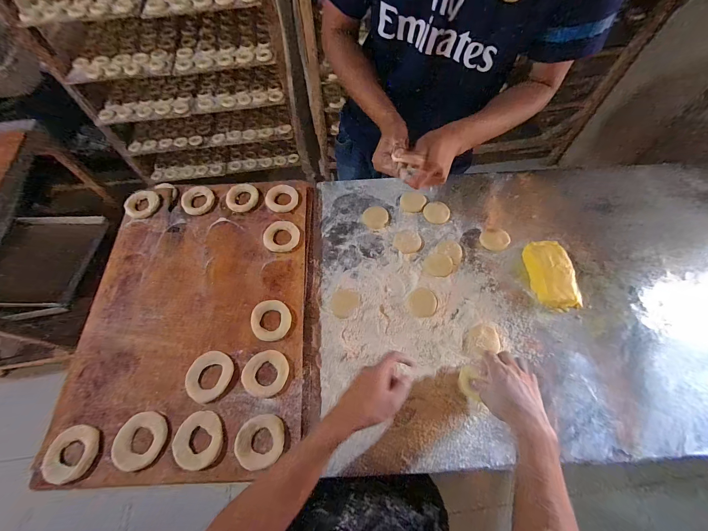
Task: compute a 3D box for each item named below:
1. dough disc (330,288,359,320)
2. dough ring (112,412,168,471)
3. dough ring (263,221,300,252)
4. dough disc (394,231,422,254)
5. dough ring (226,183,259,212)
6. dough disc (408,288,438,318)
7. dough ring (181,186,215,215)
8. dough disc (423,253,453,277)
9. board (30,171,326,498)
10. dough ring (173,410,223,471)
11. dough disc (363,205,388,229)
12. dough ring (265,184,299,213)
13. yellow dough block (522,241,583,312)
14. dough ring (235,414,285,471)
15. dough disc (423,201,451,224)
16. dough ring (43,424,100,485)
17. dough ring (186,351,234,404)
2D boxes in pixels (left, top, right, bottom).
[{"bbox_3d":[-0.020,0.079,0.628,0.054,0.006,0.065,12,64,8],"label":"dough disc"},{"bbox_3d":[-0.349,0.286,0.493,0.076,0.012,0.079,-16,63,-7],"label":"dough ring"},{"bbox_3d":[-0.159,-0.064,0.660,0.076,0.011,0.074,-1,63,1],"label":"dough ring"},{"bbox_3d":[0.124,-0.054,0.697,0.060,0.004,0.059,-1,63,1],"label":"dough disc"},{"bbox_3d":[-0.261,-0.159,0.710,0.074,0.022,0.071,-1,63,1],"label":"dough ring"},{"bbox_3d":[0.142,0.077,0.622,0.056,0.004,0.062,22,65,13],"label":"dough disc"},{"bbox_3d":[-0.366,-0.154,0.707,0.073,0.016,0.066,-29,66,-13],"label":"dough ring"},{"bbox_3d":[0.184,-0.003,0.658,0.060,0.008,0.053,28,67,15],"label":"dough disc"},{"bbox_3d":[-0.306,0.074,0.609,0.456,0.038,0.605,-4,63,0],"label":"board"},{"bbox_3d":[-0.251,0.281,0.486,0.073,0.012,0.080,-13,63,-5],"label":"dough ring"},{"bbox_3d":[0.052,-0.118,0.732,0.060,0.006,0.061,-1,63,1],"label":"dough disc"},{"bbox_3d":[-0.169,-0.156,0.711,0.072,0.020,0.076,-1,63,1],"label":"dough ring"},{"bbox_3d":[0.410,0.016,0.627,0.083,0.040,0.154,-4,63,0],"label":"yellow dough block"},{"bbox_3d":[-0.151,0.284,0.487,0.074,0.012,0.075,-1,63,1],"label":"dough ring"},{"bbox_3d":[0.199,-0.128,0.726,0.060,0.004,0.060,-1,63,1],"label":"dough disc"},{"bbox_3d":[-0.455,0.302,0.485,0.078,0.010,0.076,-13,63,-5],"label":"dough ring"},{"bbox_3d":[-0.257,0.195,0.533,0.075,0.008,0.082,-1,63,1],"label":"dough ring"}]

